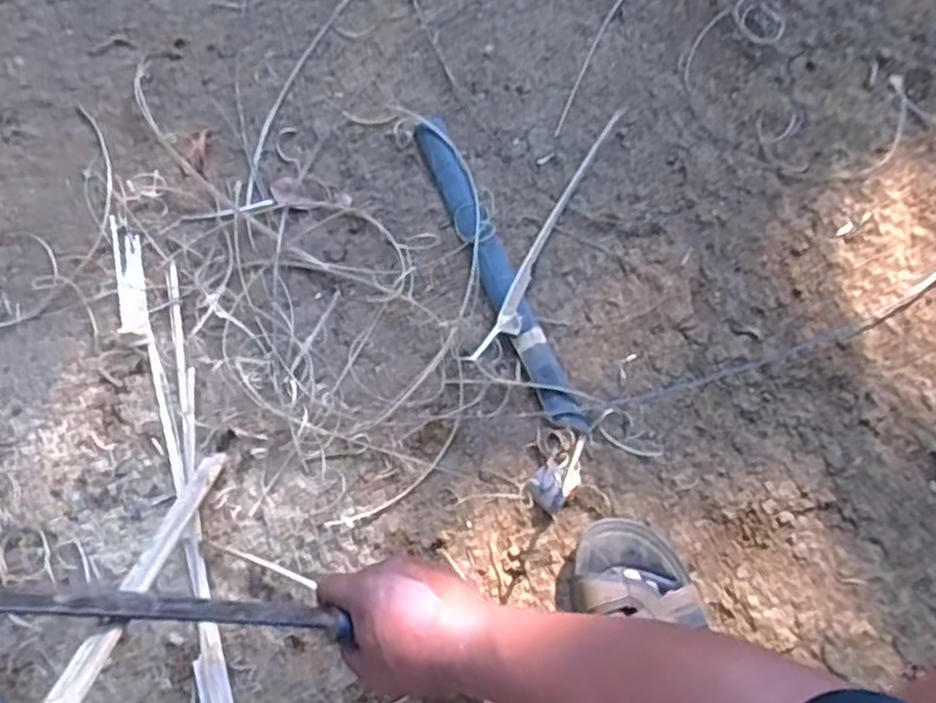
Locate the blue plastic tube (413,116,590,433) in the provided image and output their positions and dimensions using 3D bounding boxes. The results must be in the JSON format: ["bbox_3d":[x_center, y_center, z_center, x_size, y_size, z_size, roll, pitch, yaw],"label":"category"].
[{"bbox_3d":[0.026,-0.092,0.757,0.037,0.019,0.381,-21,70,-10],"label":"blue plastic tube"}]

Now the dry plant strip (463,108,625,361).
[{"bbox_3d":[0.095,-0.130,0.764,0.033,0.031,0.349,27,70,9],"label":"dry plant strip"}]

